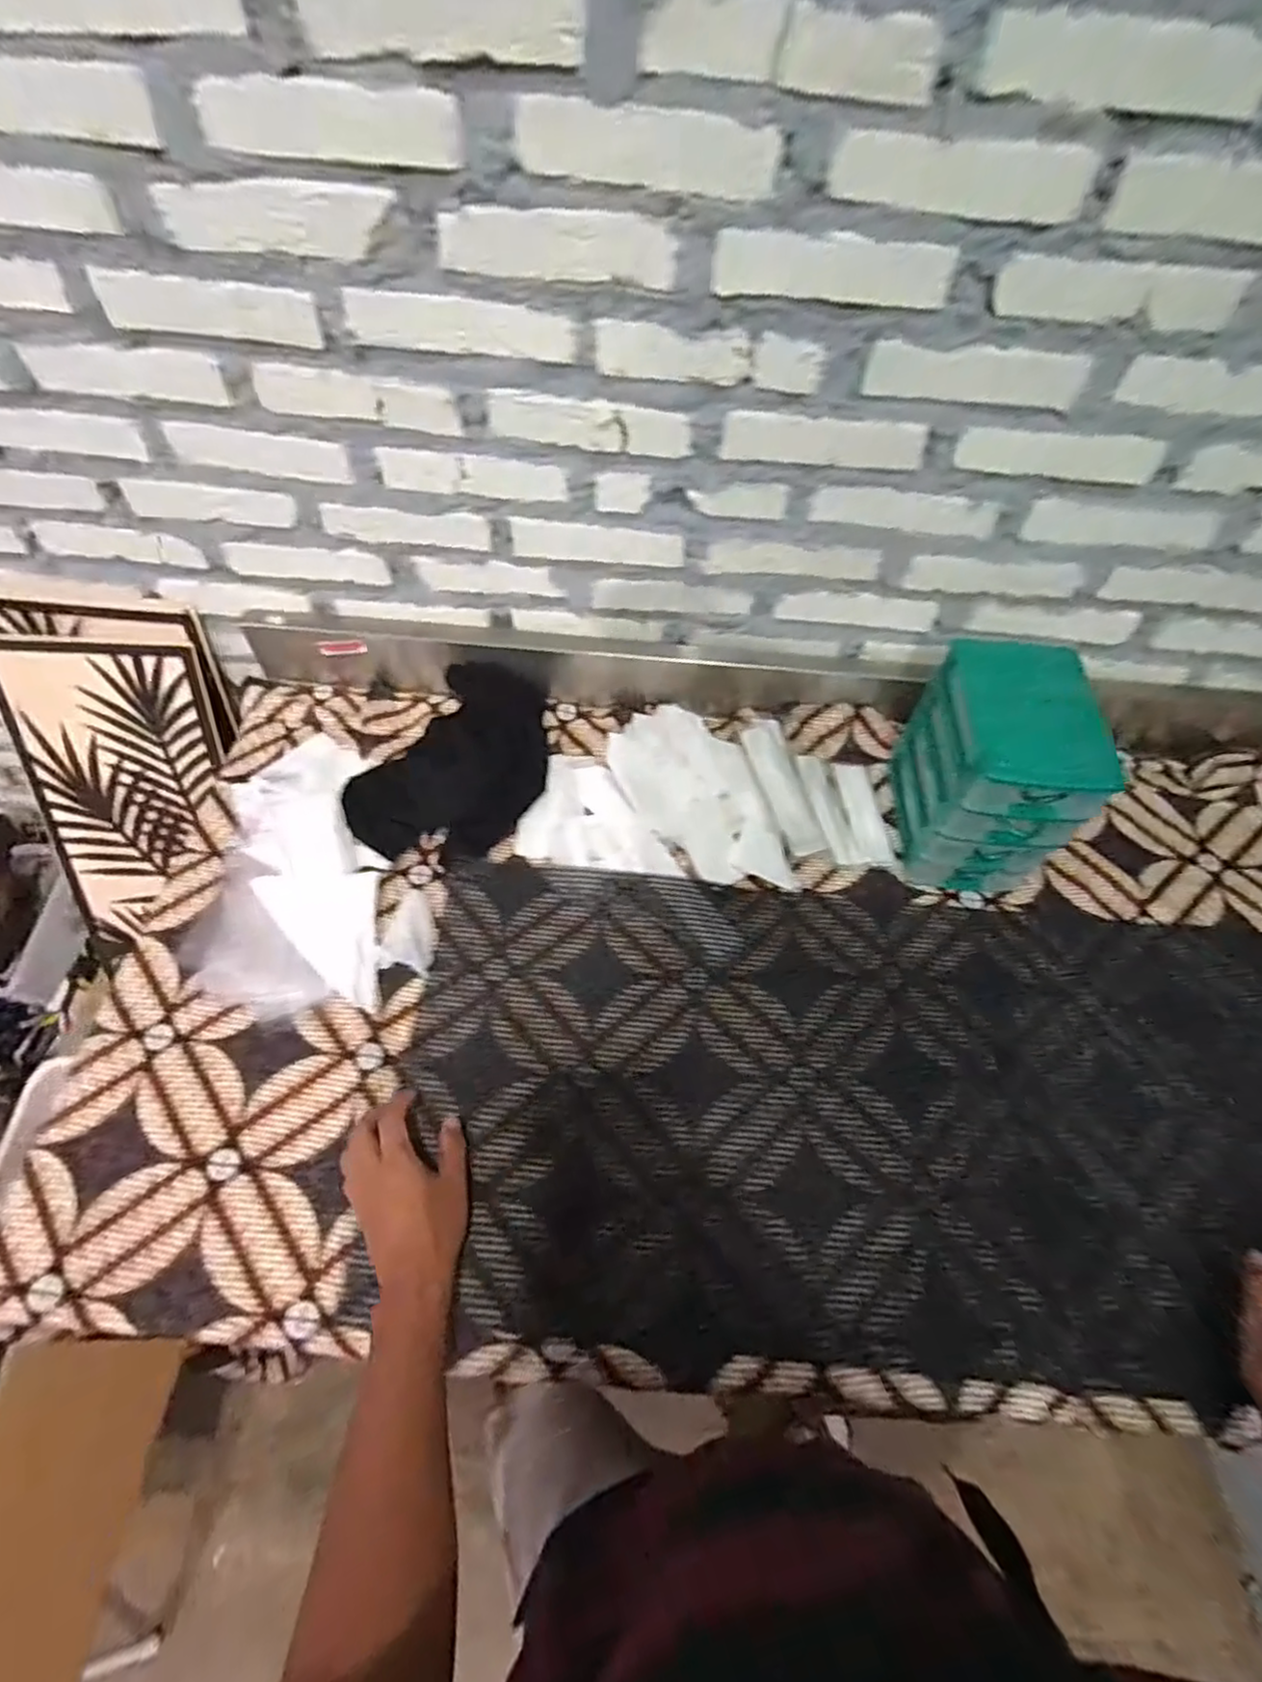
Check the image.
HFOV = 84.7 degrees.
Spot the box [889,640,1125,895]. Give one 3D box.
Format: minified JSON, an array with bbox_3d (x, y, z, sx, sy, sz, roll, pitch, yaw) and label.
[{"bbox_3d":[0.403,-0.079,0.776,0.130,0.228,0.187,3,58,-2],"label":"box"}]

